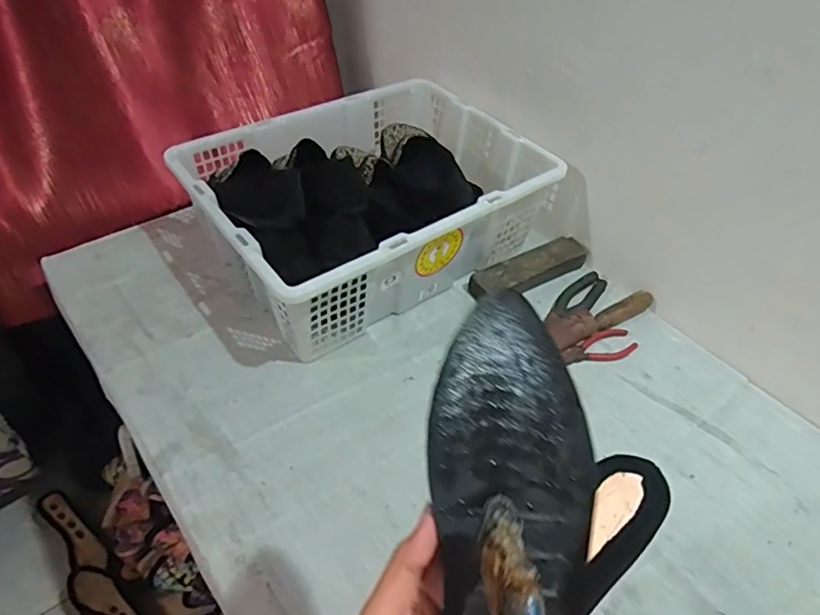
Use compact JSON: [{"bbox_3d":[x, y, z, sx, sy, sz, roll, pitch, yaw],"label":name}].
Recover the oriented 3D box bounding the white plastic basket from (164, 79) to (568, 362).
[{"bbox_3d":[-0.055,-0.162,0.861,0.498,0.180,0.354,-28,54,-28],"label":"white plastic basket"}]

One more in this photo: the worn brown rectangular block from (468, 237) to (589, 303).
[{"bbox_3d":[0.184,-0.058,0.872,0.209,0.039,0.055,-21,52,-24],"label":"worn brown rectangular block"}]

